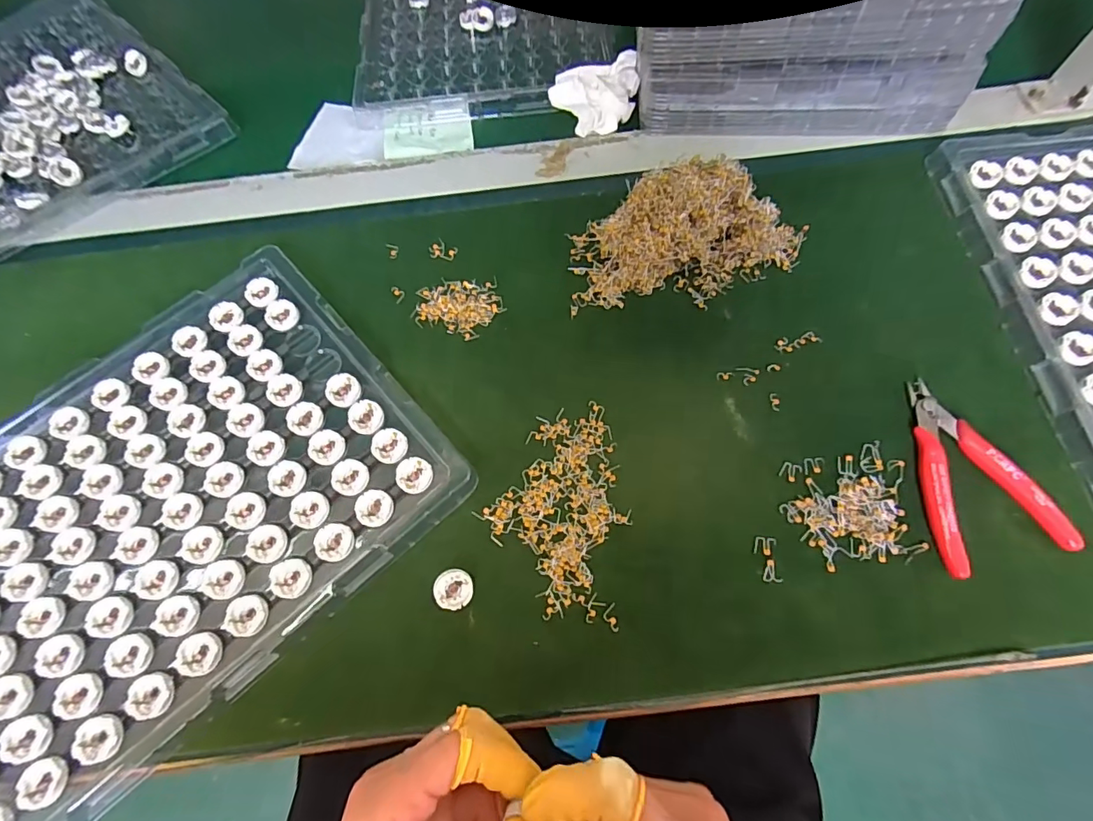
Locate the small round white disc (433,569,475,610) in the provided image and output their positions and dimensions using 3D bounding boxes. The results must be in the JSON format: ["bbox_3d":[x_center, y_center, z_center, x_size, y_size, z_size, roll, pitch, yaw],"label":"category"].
[{"bbox_3d":[-0.056,0.109,0.306,0.022,0.011,0.023,-1,66,2],"label":"small round white disc"}]

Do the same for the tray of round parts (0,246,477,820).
[{"bbox_3d":[-0.258,0.068,0.325,0.354,0.013,0.252,-40,71,-14],"label":"tray of round parts"}]

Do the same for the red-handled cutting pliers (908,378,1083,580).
[{"bbox_3d":[0.264,0.037,0.320,0.077,0.012,0.120,-15,67,-4],"label":"red-handled cutting pliers"}]

